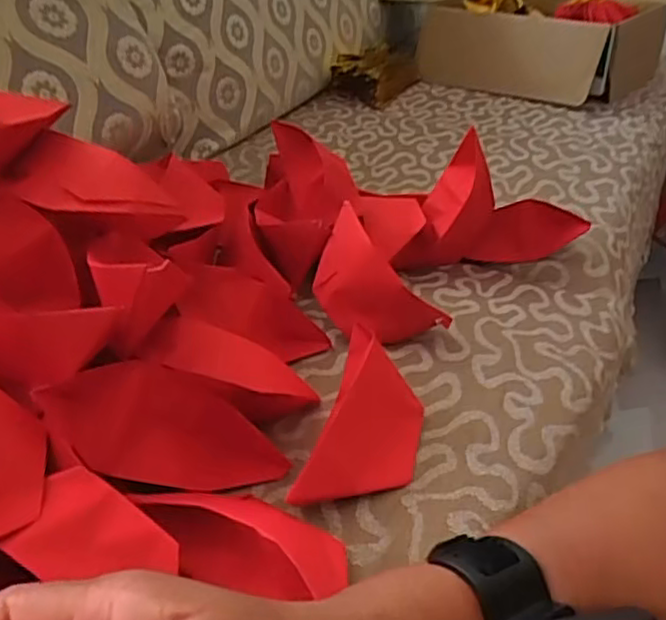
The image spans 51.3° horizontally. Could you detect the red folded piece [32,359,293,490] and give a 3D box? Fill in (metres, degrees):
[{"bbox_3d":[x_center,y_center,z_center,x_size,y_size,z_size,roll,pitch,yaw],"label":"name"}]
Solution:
[{"bbox_3d":[-0.110,0.079,0.458,0.156,0.079,0.035,22,11,-23],"label":"red folded piece"}]

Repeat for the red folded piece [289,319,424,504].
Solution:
[{"bbox_3d":[0.026,0.076,0.482,0.067,0.050,0.153,10,37,12],"label":"red folded piece"}]

